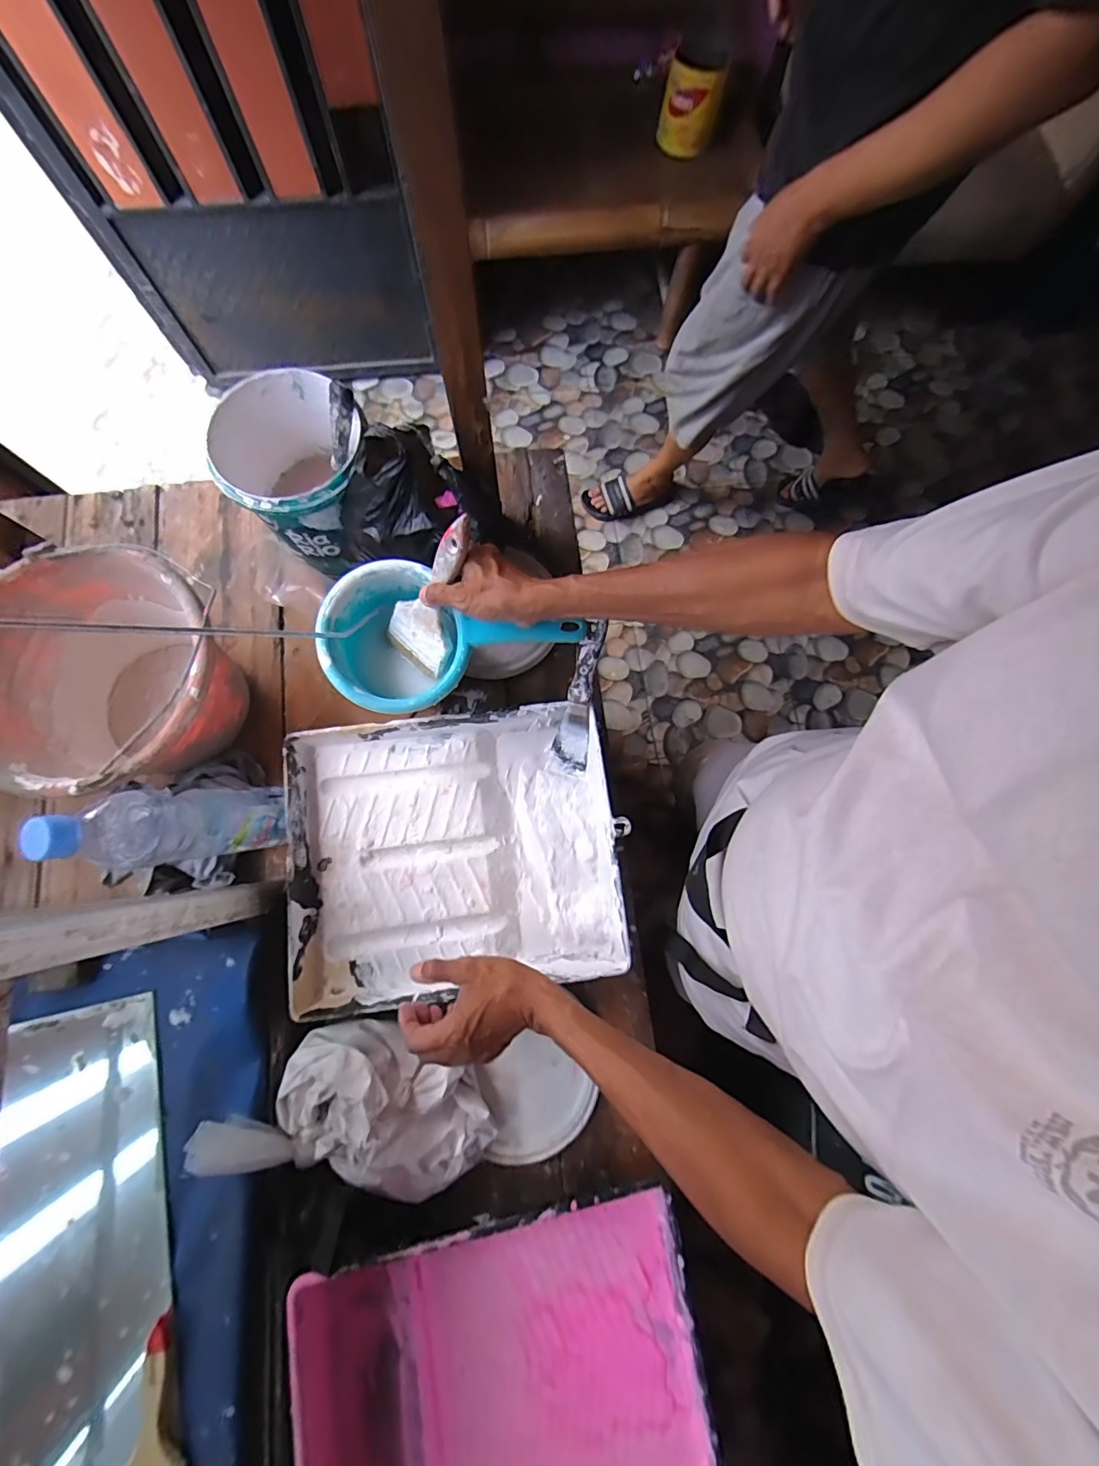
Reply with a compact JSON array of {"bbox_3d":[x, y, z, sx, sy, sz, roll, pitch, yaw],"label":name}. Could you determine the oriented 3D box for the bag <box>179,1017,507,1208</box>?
[{"bbox_3d":[-0.183,0.369,0.479,0.255,0.091,0.140,19,78,2],"label":"bag"}]

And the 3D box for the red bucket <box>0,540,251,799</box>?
[{"bbox_3d":[-0.456,-0.050,0.557,0.242,0.162,0.241,0,78,-2],"label":"red bucket"}]

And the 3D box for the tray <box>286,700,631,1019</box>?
[{"bbox_3d":[-0.102,0.129,0.571,0.346,0.059,0.290,-7,78,-3],"label":"tray"}]

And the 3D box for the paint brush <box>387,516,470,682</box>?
[{"bbox_3d":[-0.115,-0.134,0.495,0.073,0.174,0.010,39,44,6],"label":"paint brush"}]

